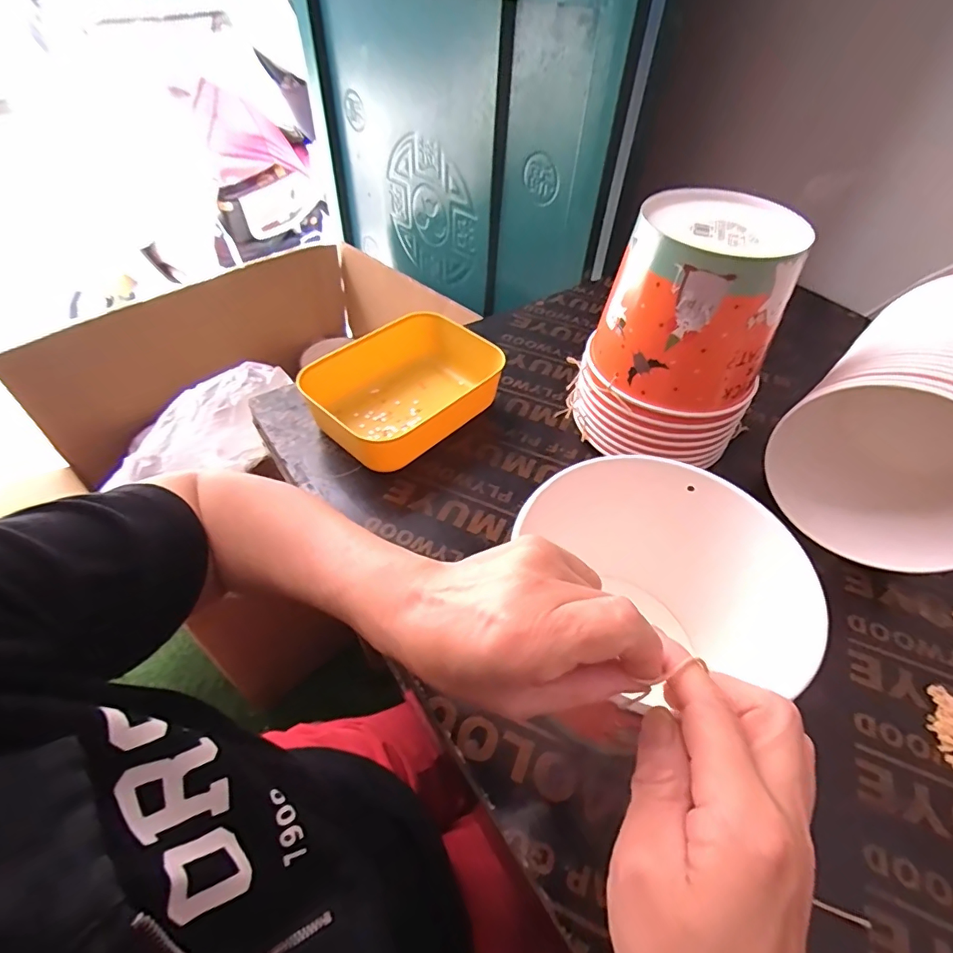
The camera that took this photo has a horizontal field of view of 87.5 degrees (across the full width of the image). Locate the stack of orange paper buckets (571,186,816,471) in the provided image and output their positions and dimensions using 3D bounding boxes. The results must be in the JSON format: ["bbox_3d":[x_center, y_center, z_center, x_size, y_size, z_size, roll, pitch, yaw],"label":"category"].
[{"bbox_3d":[0.182,-0.120,0.459,0.133,0.214,0.130,-12,50,-14],"label":"stack of orange paper buckets"}]

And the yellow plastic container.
[{"bbox_3d":[-0.063,-0.096,0.528,0.201,0.059,0.143,-35,59,-29],"label":"yellow plastic container"}]

